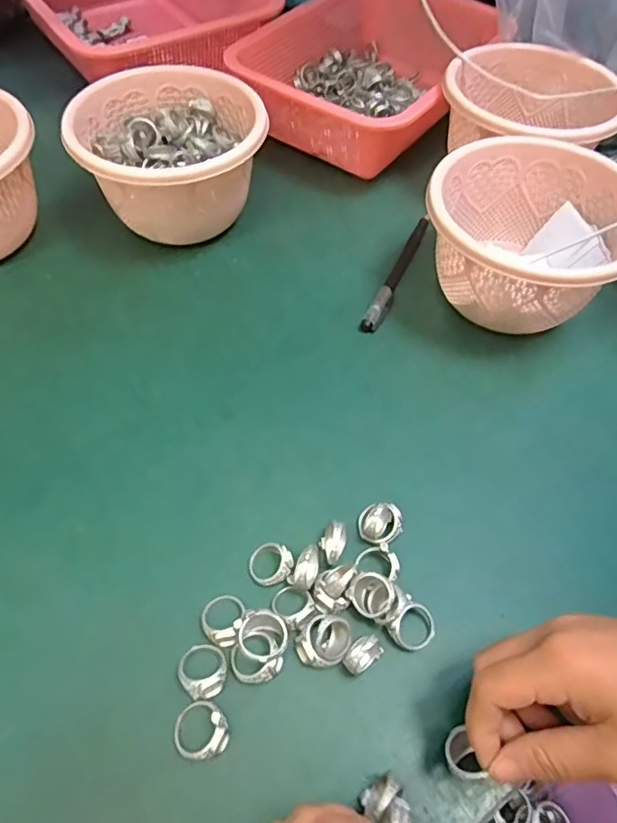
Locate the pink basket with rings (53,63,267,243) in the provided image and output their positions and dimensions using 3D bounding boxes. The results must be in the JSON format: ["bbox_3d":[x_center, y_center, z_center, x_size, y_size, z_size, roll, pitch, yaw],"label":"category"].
[{"bbox_3d":[-0.113,-0.204,0.450,0.142,0.085,0.135,-29,64,-19],"label":"pink basket with rings"}]

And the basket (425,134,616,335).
[{"bbox_3d":[0.153,-0.122,0.403,0.141,0.086,0.129,1,58,-2],"label":"basket"}]

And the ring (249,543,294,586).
[{"bbox_3d":[-0.021,0.086,0.309,0.025,0.015,0.023,1,58,-2],"label":"ring"}]

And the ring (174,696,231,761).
[{"bbox_3d":[-0.052,0.153,0.263,0.026,0.014,0.025,1,58,-2],"label":"ring"}]

